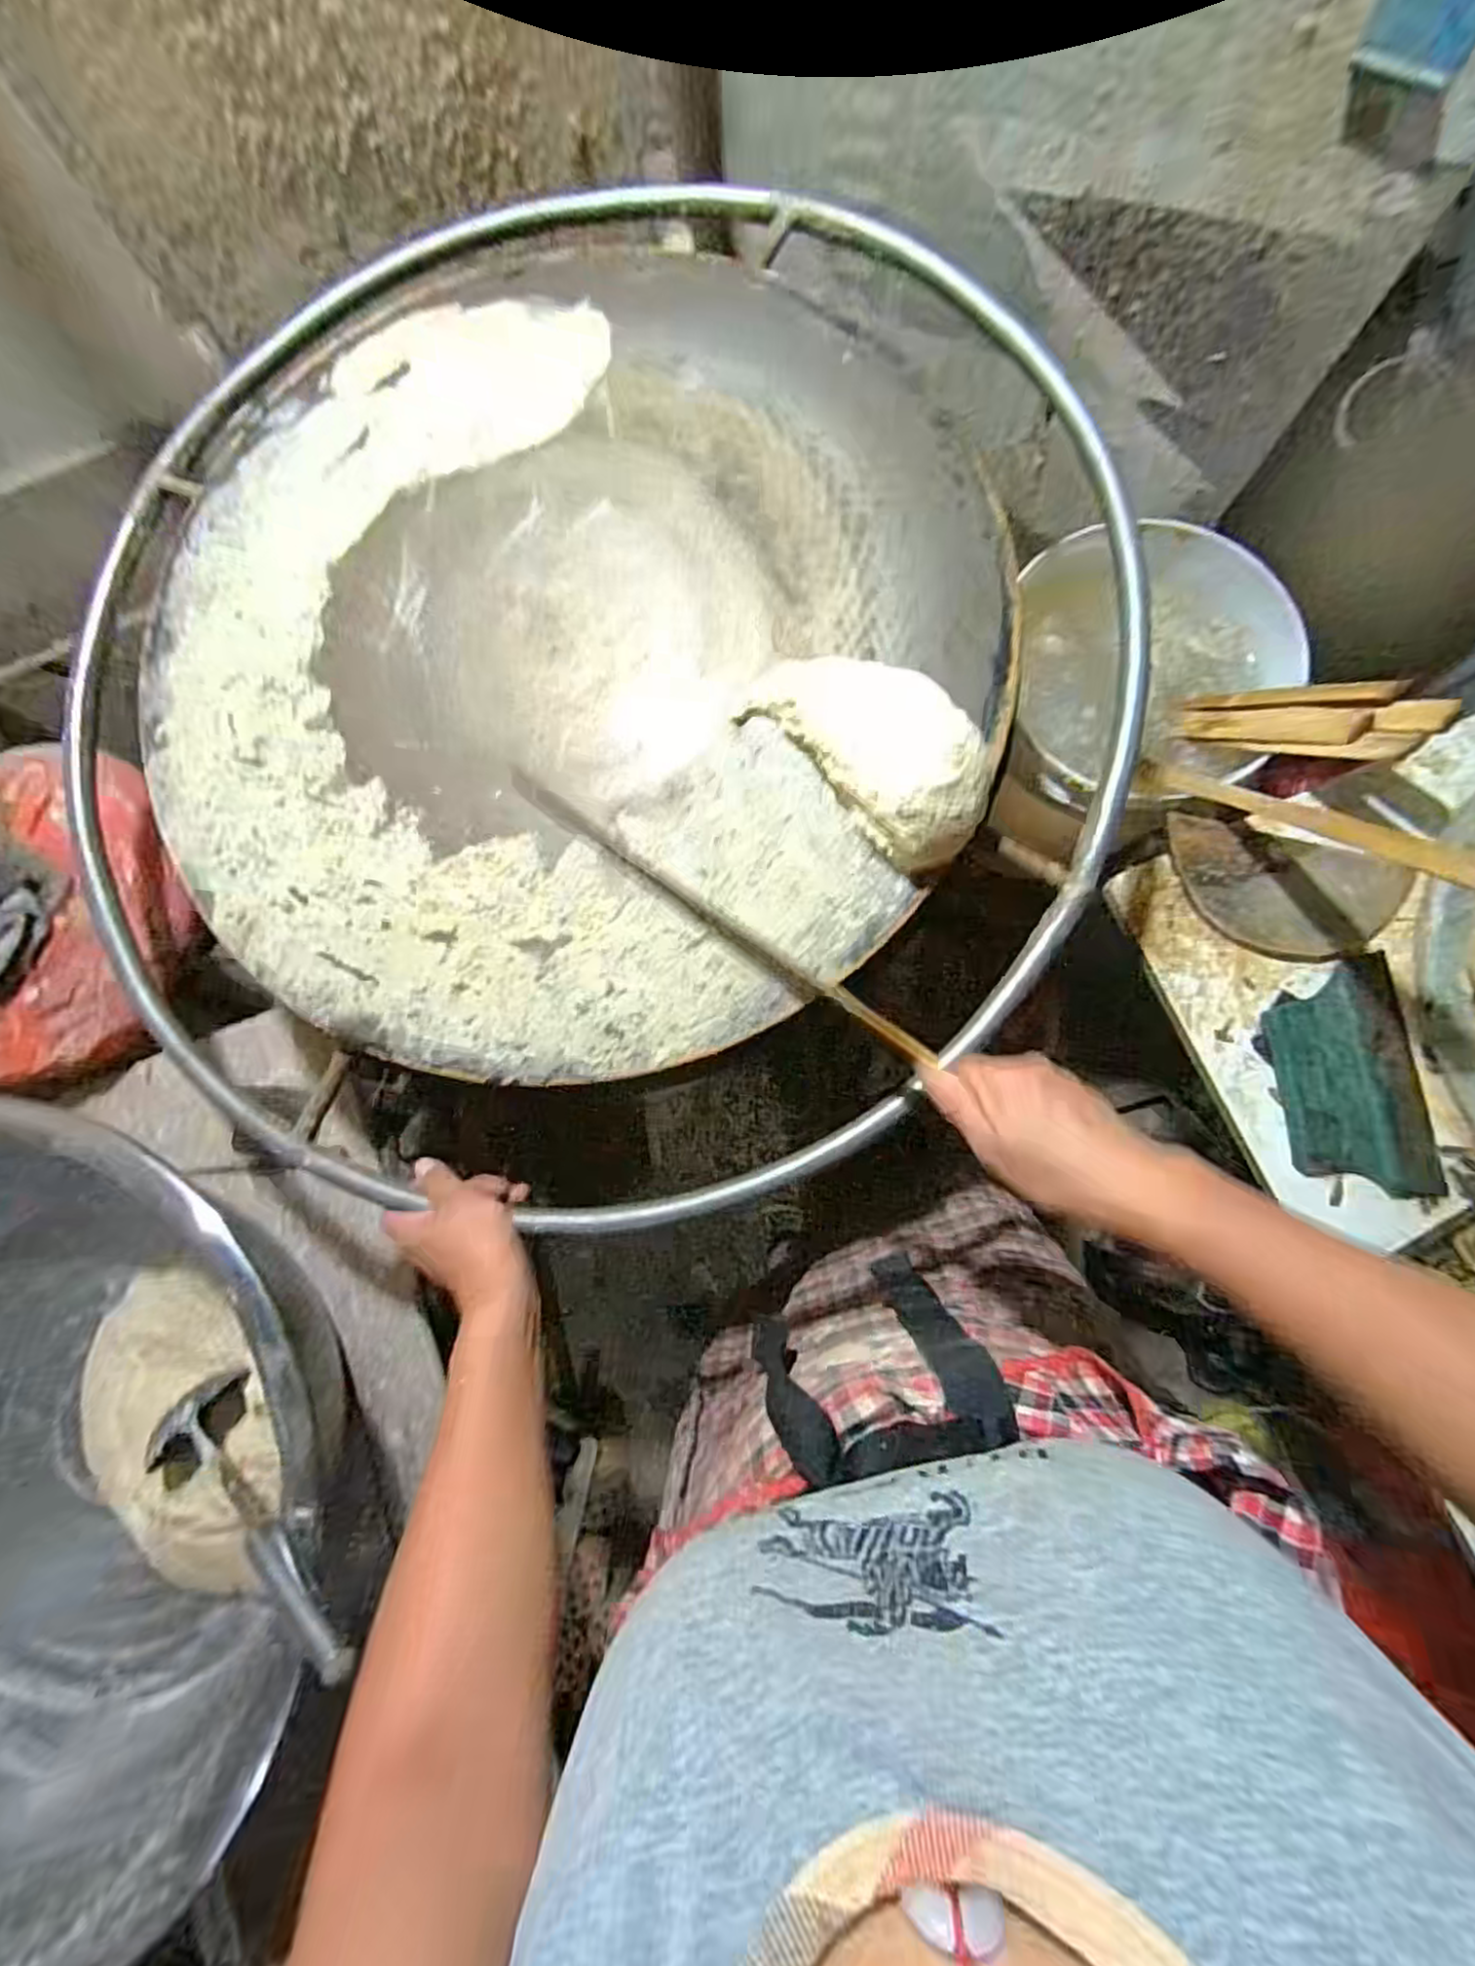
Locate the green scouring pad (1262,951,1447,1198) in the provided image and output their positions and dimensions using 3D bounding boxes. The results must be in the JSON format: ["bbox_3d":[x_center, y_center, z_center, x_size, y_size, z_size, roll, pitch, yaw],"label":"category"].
[{"bbox_3d":[0.516,0.080,0.607,0.113,0.012,0.194,-7,81,3],"label":"green scouring pad"}]

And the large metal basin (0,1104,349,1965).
[{"bbox_3d":[-0.588,0.406,0.595,0.577,0.212,0.549,-1,80,4],"label":"large metal basin"}]

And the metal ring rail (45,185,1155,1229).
[{"bbox_3d":[-0.137,-0.250,0.554,0.817,0.050,0.845,-1,82,4],"label":"metal ring rail"}]

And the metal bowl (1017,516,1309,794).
[{"bbox_3d":[0.409,-0.313,0.720,0.241,0.079,0.263,-1,80,4],"label":"metal bowl"}]

